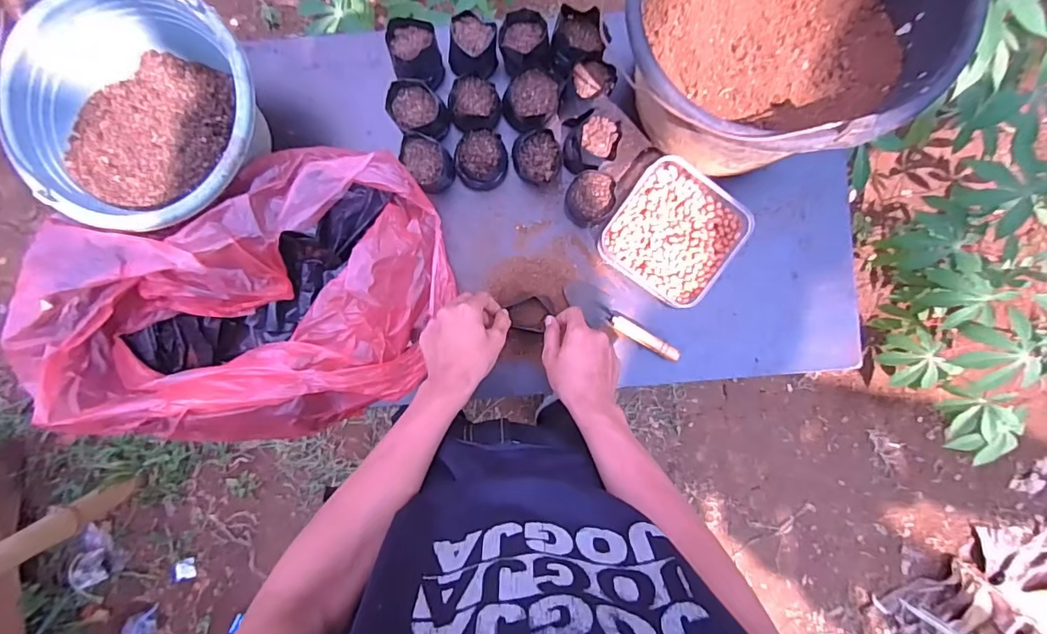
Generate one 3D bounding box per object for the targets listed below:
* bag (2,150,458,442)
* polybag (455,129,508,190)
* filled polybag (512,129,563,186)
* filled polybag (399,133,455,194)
[{"bbox_3d":[-0.299,-0.009,0.596,0.422,0.144,0.288,-21,92,-3],"label":"bag"},{"bbox_3d":[-0.054,-0.201,0.668,0.065,0.052,0.068,0,91,-4],"label":"polybag"},{"bbox_3d":[0.018,-0.201,0.662,0.063,0.061,0.058,0,91,-4],"label":"filled polybag"},{"bbox_3d":[-0.121,-0.196,0.657,0.055,0.071,0.066,-40,93,-2],"label":"filled polybag"}]

